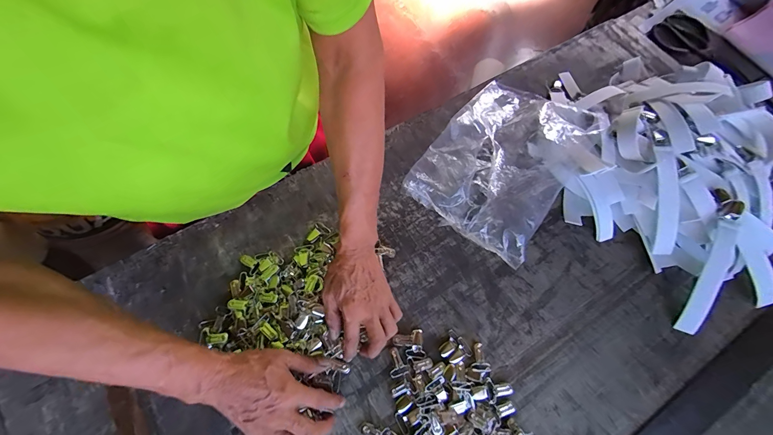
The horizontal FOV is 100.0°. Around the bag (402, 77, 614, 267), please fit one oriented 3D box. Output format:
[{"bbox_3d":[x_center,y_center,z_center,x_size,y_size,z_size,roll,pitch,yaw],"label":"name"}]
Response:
[{"bbox_3d":[0.193,-0.095,0.518,0.214,0.069,0.289,36,71,11],"label":"bag"}]

